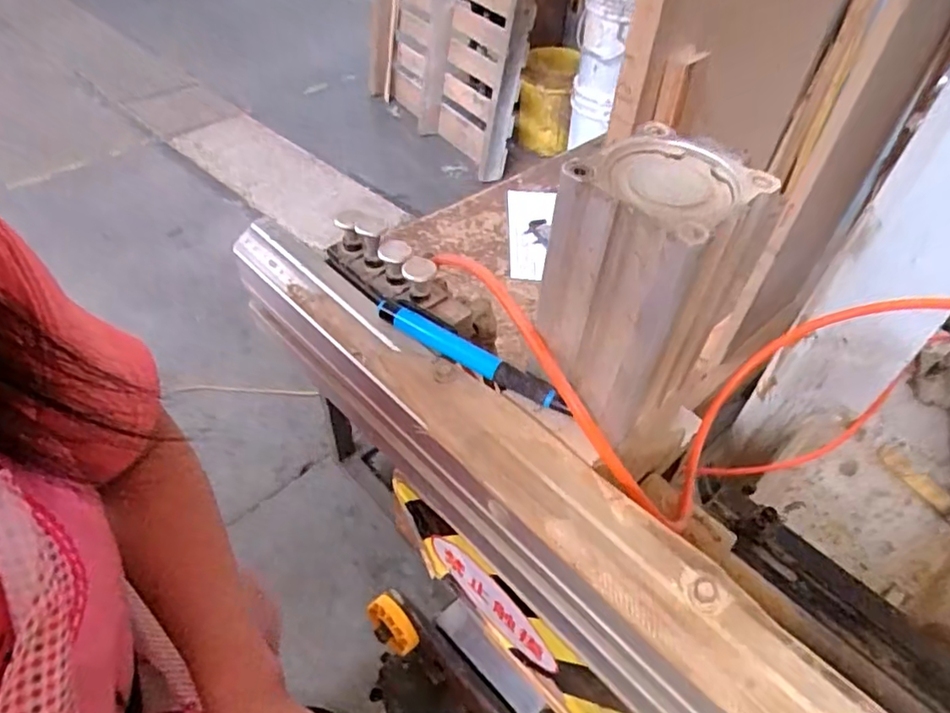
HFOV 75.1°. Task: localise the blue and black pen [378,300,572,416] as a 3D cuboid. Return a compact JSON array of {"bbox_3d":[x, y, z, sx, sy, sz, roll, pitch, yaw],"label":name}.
[{"bbox_3d":[-0.003,-0.002,0.323,0.114,0.015,0.013,27,51,20],"label":"blue and black pen"}]

